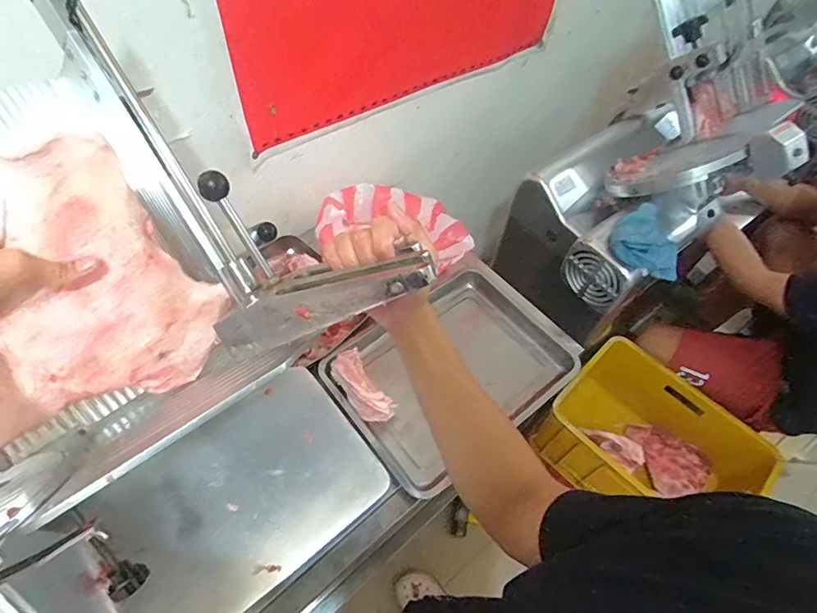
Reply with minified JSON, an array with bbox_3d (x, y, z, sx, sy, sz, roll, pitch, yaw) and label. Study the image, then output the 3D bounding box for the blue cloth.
[{"bbox_3d":[0.502,-0.124,0.988,0.159,0.097,0.130,33,60,18],"label":"blue cloth"}]

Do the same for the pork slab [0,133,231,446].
[{"bbox_3d":[-0.282,0.008,0.451,0.042,0.205,0.285,22,96,43],"label":"pork slab"}]

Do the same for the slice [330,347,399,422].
[{"bbox_3d":[-0.092,0.155,0.925,0.067,0.076,0.165,-31,63,-22],"label":"slice"}]

